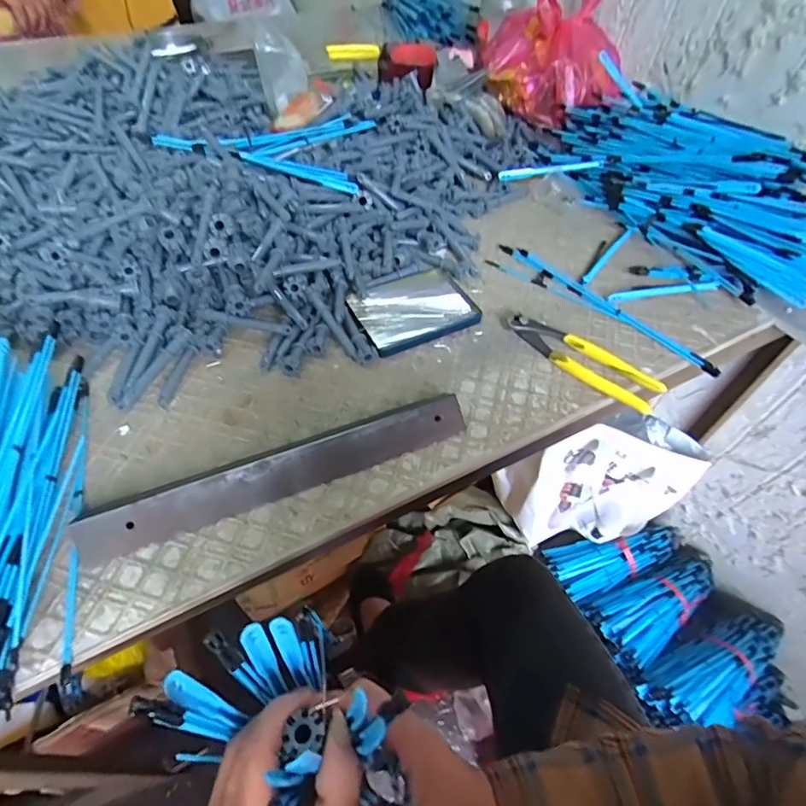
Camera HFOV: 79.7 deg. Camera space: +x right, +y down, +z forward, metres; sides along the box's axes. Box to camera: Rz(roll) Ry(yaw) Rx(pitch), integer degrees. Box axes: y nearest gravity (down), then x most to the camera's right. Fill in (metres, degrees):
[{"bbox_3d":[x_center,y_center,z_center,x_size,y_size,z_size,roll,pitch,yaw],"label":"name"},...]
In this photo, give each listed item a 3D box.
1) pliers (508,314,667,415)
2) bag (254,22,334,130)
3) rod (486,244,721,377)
[{"bbox_3d":[0.183,-0.047,0.497,0.164,0.026,0.043,39,59,23],"label":"pliers"},{"bbox_3d":[-0.153,-0.459,0.691,0.103,0.092,0.095,-8,54,-10],"label":"bag"},{"bbox_3d":[0.224,-0.118,0.554,0.282,0.010,0.042,35,67,24],"label":"rod"}]

